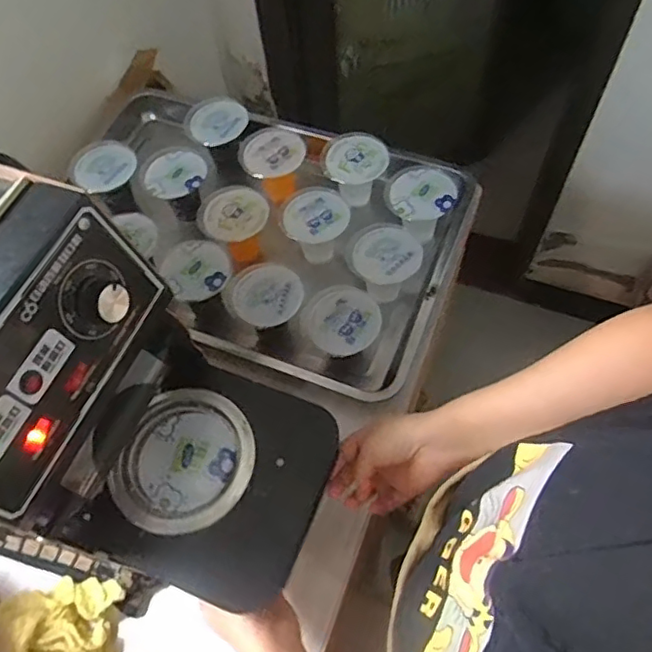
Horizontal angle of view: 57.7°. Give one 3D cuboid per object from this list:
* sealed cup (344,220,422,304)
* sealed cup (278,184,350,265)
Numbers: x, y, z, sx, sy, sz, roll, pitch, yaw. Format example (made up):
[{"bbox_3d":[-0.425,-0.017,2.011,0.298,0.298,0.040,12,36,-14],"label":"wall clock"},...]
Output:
[{"bbox_3d":[0.074,-0.076,0.767,0.088,0.083,0.094,-1,61,3],"label":"sealed cup"},{"bbox_3d":[-0.014,-0.131,0.820,0.086,0.098,0.080,-1,61,3],"label":"sealed cup"}]

